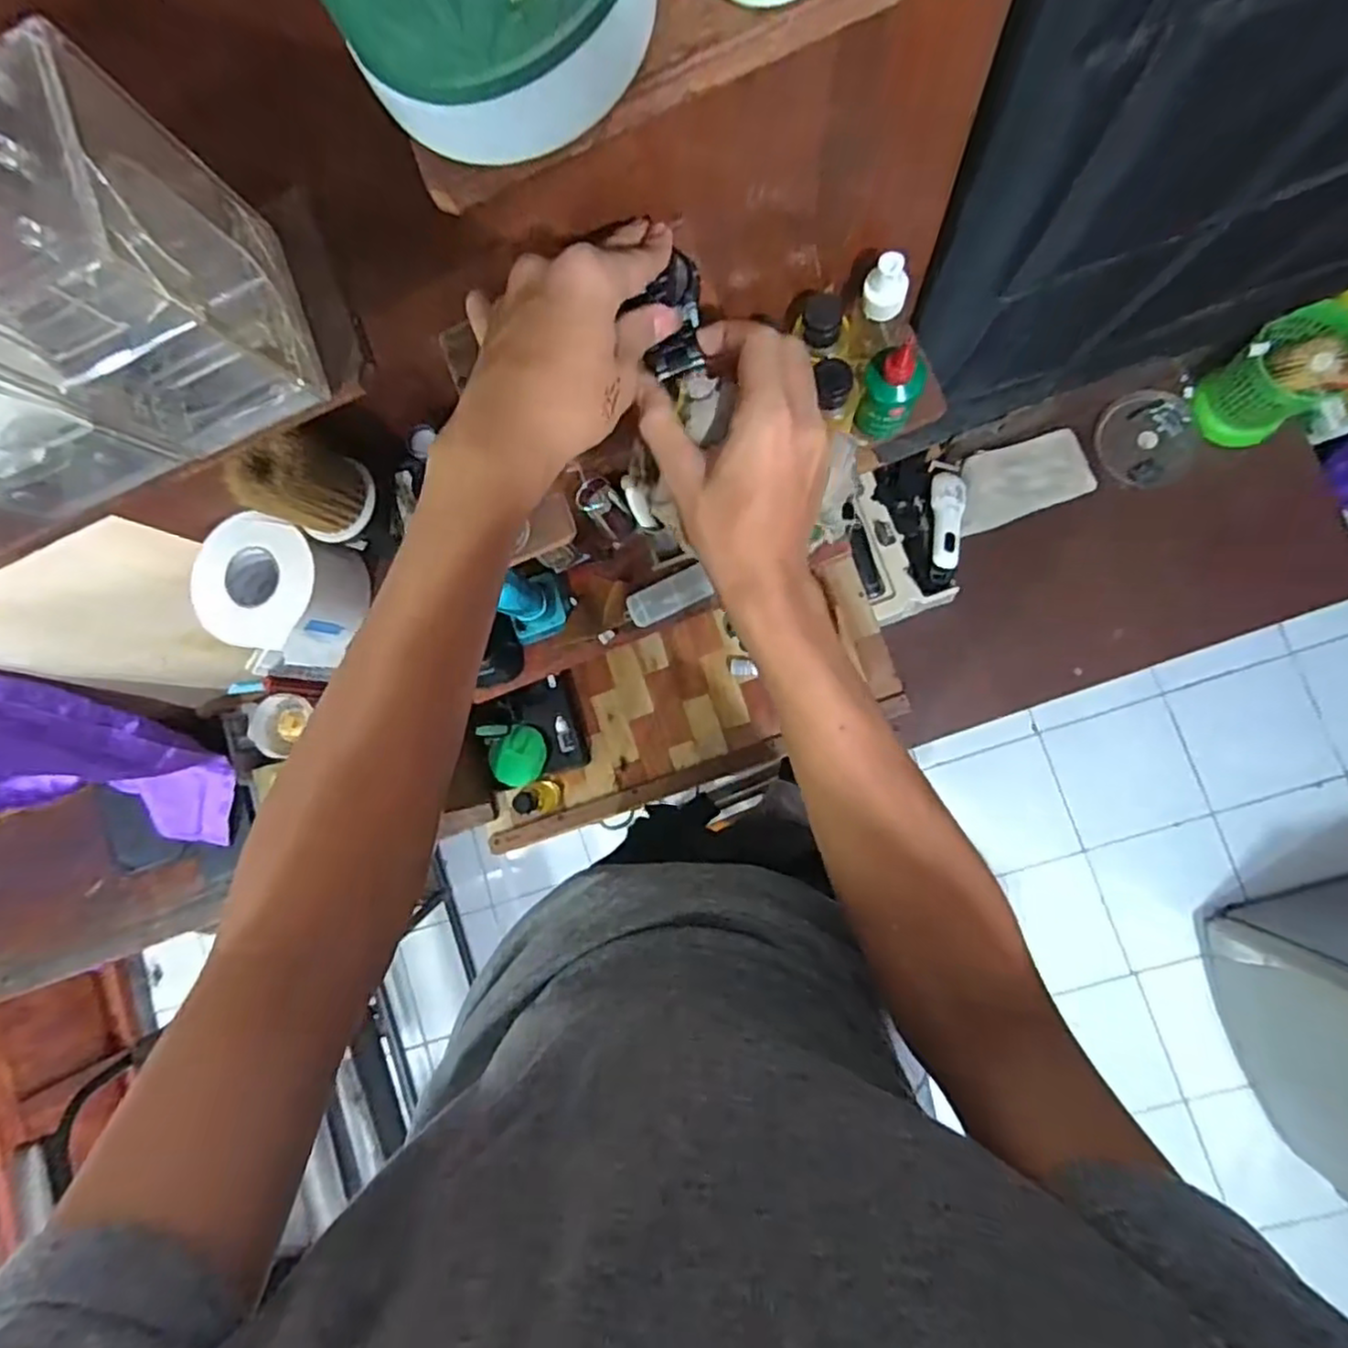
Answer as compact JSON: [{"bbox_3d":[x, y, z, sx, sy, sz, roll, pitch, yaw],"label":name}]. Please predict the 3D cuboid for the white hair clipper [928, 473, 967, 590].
[{"bbox_3d":[0.384,-0.208,0.978,0.050,0.034,0.168,8,88,10],"label":"white hair clipper"}]

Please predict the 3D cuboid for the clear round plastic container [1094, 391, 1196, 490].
[{"bbox_3d":[0.674,-0.332,0.987,0.130,0.023,0.129,0,97,3],"label":"clear round plastic container"}]

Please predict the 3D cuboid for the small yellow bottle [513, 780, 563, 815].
[{"bbox_3d":[-0.174,0.159,0.879,0.033,0.103,0.043,-23,83,7],"label":"small yellow bottle"}]

